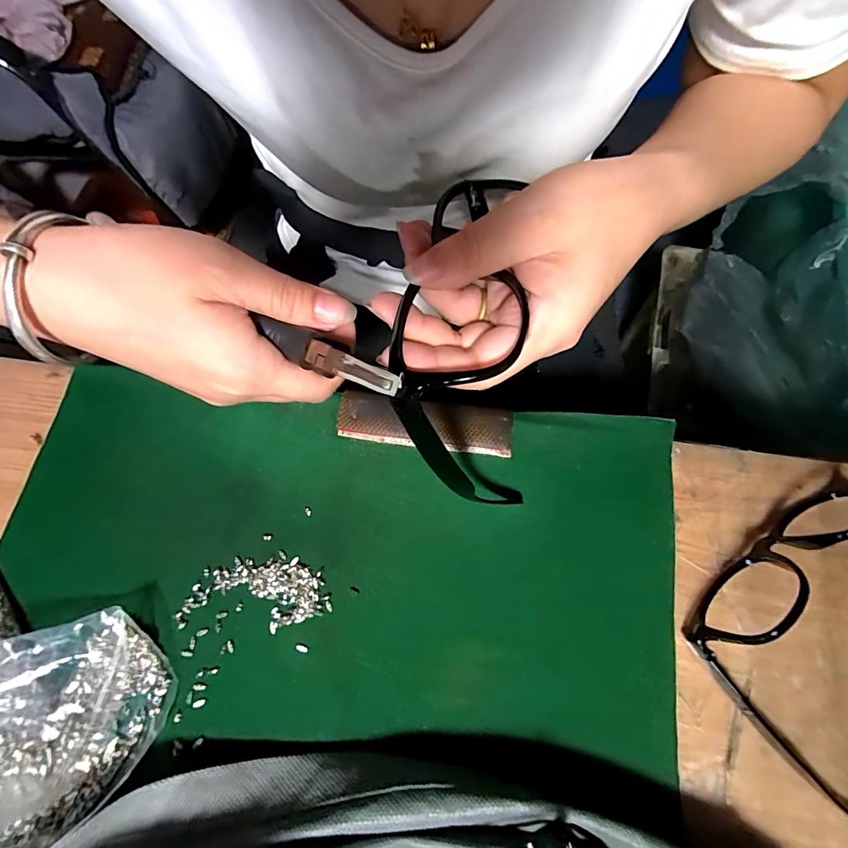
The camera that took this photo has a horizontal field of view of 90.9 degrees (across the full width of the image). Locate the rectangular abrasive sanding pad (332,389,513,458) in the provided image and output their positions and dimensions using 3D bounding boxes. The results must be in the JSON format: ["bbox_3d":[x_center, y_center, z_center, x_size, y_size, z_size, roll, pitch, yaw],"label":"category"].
[{"bbox_3d":[0.000,0.000,0.286,0.117,0.005,0.032,7,72,3],"label":"rectangular abrasive sanding pad"}]

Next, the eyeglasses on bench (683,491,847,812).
[{"bbox_3d":[0.252,0.126,0.218,0.148,0.049,0.154,-37,75,-11],"label":"eyeglasses on bench"}]

